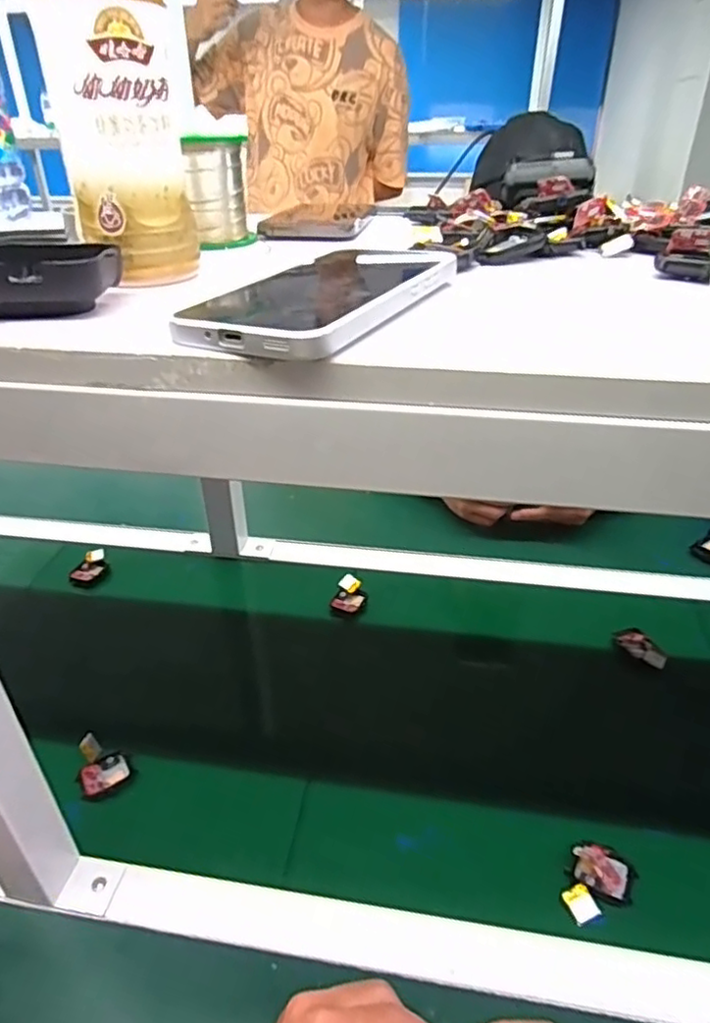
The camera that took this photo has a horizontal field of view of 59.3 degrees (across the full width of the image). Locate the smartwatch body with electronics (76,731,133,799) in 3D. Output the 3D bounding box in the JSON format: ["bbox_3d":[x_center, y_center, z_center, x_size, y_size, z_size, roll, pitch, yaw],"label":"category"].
[{"bbox_3d":[-0.229,0.225,0.562,0.043,0.021,0.054,-20,37,-35],"label":"smartwatch body with electronics"}]

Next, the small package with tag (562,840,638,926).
[{"bbox_3d":[0.184,0.283,0.472,0.046,0.014,0.060,24,35,31],"label":"small package with tag"}]

